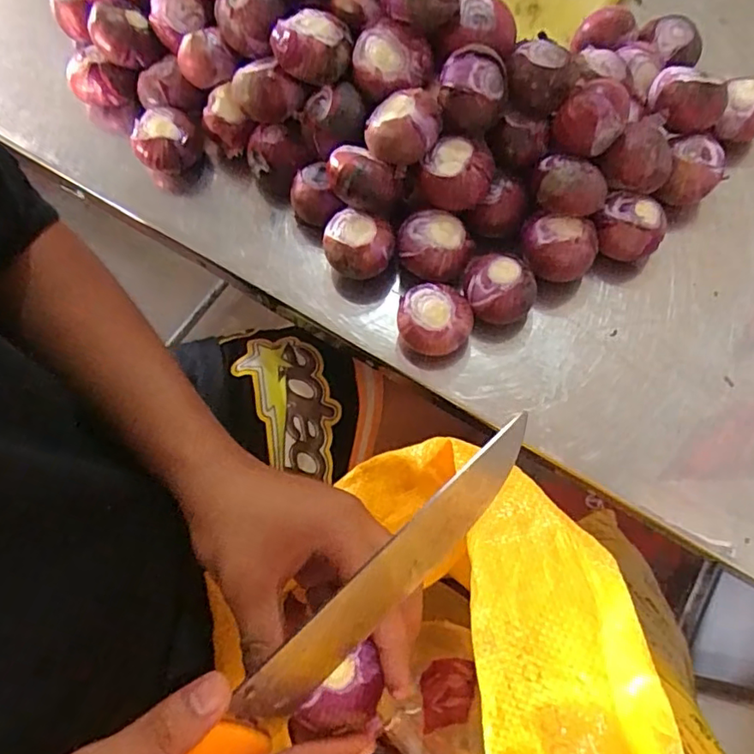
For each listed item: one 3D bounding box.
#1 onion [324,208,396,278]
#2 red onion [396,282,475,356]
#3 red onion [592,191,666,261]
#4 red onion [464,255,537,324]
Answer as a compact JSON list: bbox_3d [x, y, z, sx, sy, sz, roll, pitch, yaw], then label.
[{"bbox_3d":[-0.015,-0.099,0.448,0.049,0.047,0.045,-1,68,2],"label":"onion"},{"bbox_3d":[0.042,-0.038,0.423,0.052,0.040,0.047,11,69,7],"label":"red onion"},{"bbox_3d":[0.190,-0.109,0.442,0.049,0.044,0.045,-1,68,2],"label":"red onion"},{"bbox_3d":[0.090,-0.062,0.426,0.049,0.041,0.045,-1,68,2],"label":"red onion"}]

